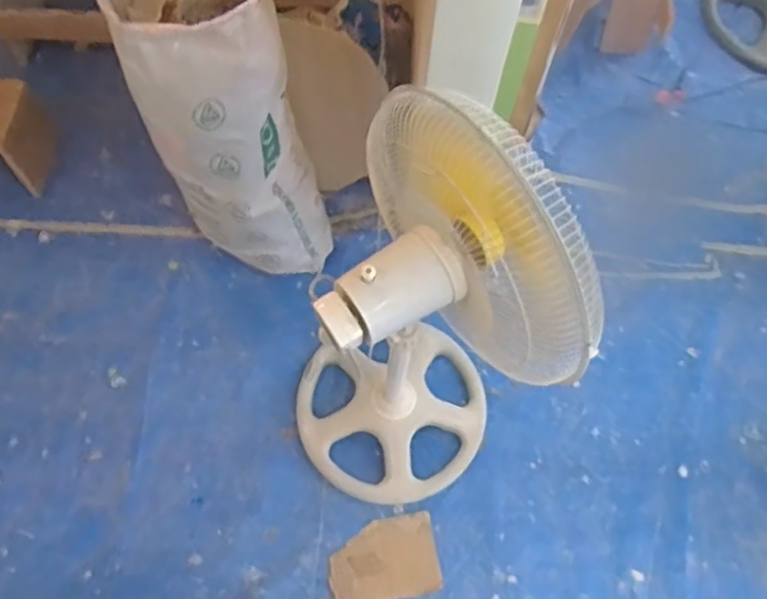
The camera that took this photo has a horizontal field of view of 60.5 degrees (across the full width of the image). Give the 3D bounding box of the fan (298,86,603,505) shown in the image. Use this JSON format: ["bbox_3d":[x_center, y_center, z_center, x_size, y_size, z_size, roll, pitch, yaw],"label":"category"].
[{"bbox_3d":[0.036,0.068,1.076,0.392,0.886,0.404,-15,68,-9],"label":"fan"}]

